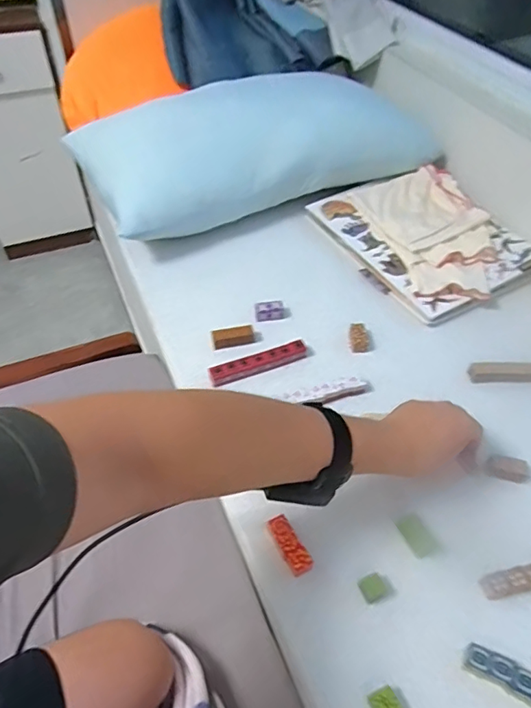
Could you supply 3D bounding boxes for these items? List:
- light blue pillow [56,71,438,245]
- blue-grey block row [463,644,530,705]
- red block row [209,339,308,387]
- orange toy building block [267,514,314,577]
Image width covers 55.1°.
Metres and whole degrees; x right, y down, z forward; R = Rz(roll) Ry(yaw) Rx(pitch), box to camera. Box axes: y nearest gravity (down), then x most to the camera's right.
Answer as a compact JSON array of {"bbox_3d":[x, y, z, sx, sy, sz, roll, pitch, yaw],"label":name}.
[{"bbox_3d":[-0.027,-0.385,0.975,0.606,0.172,0.320,-17,51,-17],"label":"light blue pillow"},{"bbox_3d":[0.226,0.293,0.457,0.087,0.021,0.021,23,51,18],"label":"blue-grey block row"},{"bbox_3d":[-0.008,0.011,0.709,0.137,0.022,0.026,-16,50,-16],"label":"red block row"},{"bbox_3d":[0.026,0.204,0.540,0.023,0.023,0.062,-24,53,-22],"label":"orange toy building block"}]

